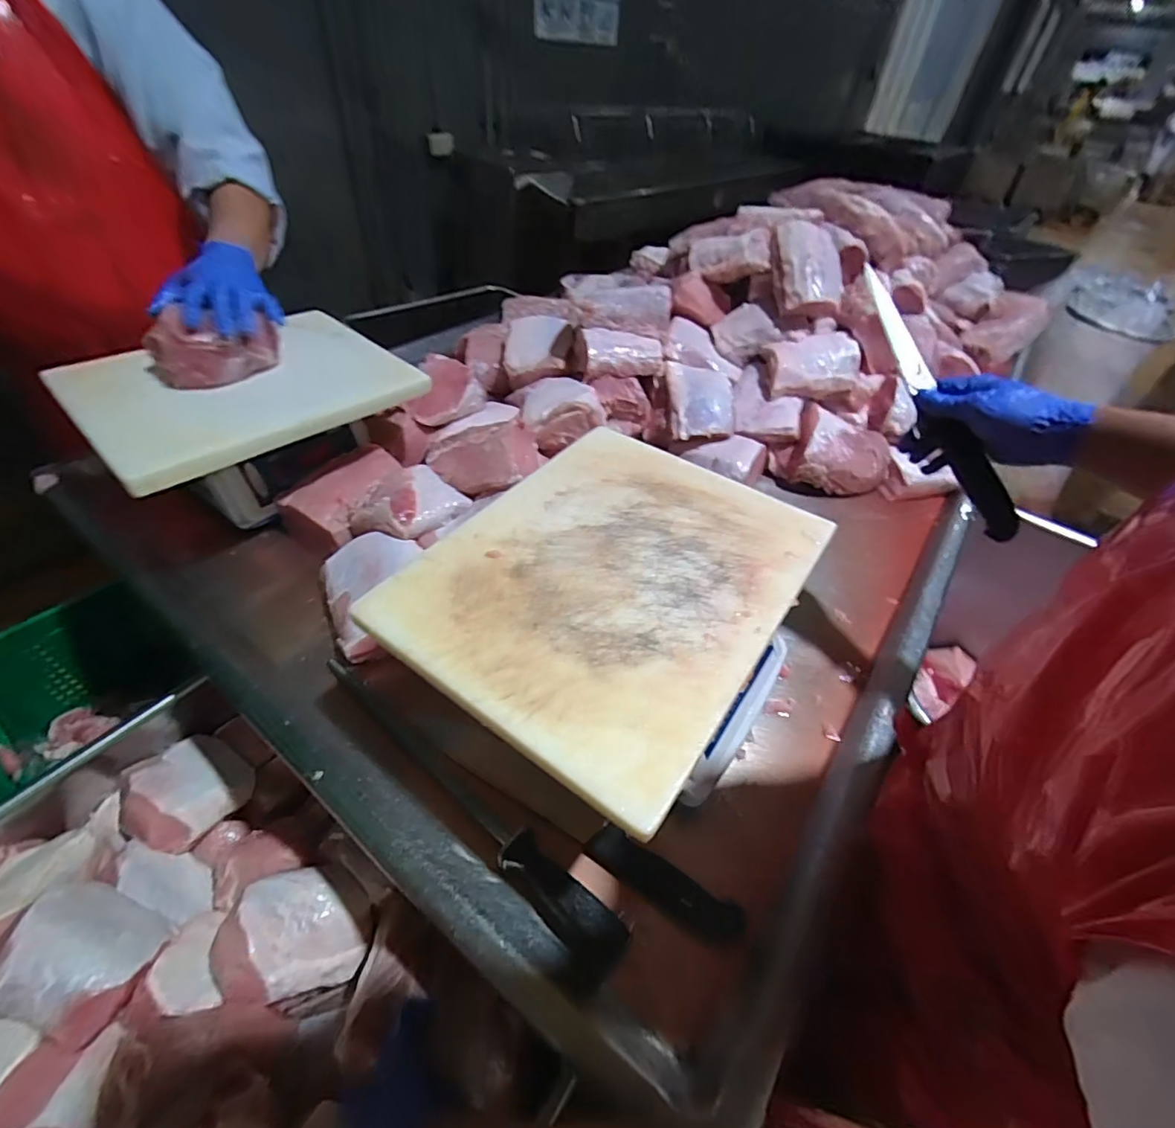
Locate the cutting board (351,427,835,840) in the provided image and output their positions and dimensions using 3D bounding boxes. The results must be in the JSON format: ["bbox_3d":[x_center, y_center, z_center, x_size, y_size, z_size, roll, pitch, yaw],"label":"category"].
[{"bbox_3d":[0.029,-0.002,0.490,0.296,0.014,0.371,29,49,22],"label":"cutting board"}]

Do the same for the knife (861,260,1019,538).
[{"bbox_3d":[0.355,-0.159,0.529,0.032,0.031,0.300,-28,89,-29],"label":"knife"}]

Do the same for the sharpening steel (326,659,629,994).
[{"bbox_3d":[-0.133,0.211,0.495,0.405,0.037,0.049,34,51,26],"label":"sharpening steel"}]

